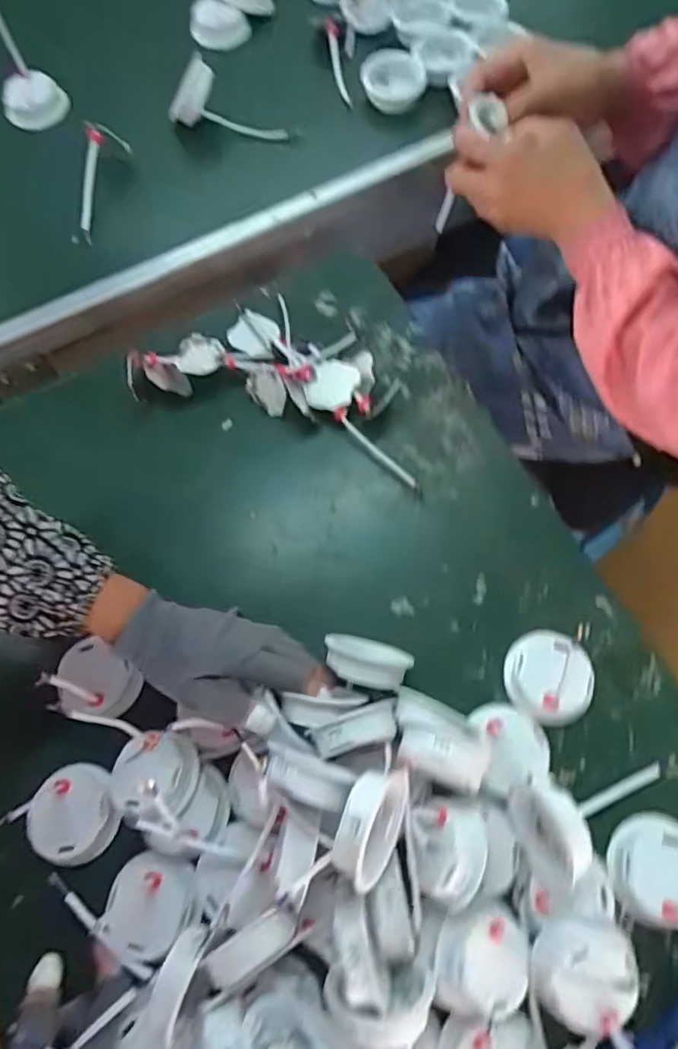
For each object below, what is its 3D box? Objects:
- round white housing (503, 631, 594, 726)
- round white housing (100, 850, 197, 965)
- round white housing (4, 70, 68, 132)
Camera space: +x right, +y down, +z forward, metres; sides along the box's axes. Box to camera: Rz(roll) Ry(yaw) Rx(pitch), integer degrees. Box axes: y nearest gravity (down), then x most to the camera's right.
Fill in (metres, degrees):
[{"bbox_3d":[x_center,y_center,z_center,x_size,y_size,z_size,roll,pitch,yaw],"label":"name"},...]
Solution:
[{"bbox_3d":[0.174,0.124,0.495,0.067,0.024,0.068,-1,73,2],"label":"round white housing"},{"bbox_3d":[-0.142,0.286,0.450,0.064,0.022,0.065,-1,73,2],"label":"round white housing"},{"bbox_3d":[-0.367,-0.508,0.726,0.072,0.034,0.059,-2,73,1],"label":"round white housing"}]

